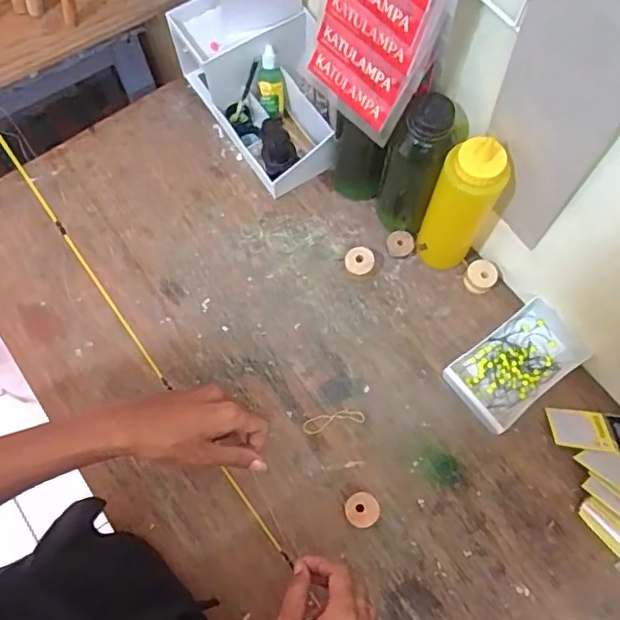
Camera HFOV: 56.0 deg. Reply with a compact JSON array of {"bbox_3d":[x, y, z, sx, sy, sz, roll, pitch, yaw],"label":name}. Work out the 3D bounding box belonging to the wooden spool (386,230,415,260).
[{"bbox_3d":[0.106,-0.076,0.682,0.032,0.013,0.032,-1,88,22],"label":"wooden spool"}]

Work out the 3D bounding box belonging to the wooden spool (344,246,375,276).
[{"bbox_3d":[0.057,-0.055,0.673,0.033,0.025,0.031,0,70,0],"label":"wooden spool"}]

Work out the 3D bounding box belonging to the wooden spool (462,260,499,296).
[{"bbox_3d":[0.197,-0.039,0.666,0.037,0.024,0.032,-31,73,-10],"label":"wooden spool"}]

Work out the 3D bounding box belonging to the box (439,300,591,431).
[{"bbox_3d":[0.222,0.060,0.628,0.142,0.027,0.082,-35,73,-11],"label":"box"}]

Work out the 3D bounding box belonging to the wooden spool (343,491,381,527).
[{"bbox_3d":[0.051,0.200,0.581,0.033,0.019,0.032,0,70,0],"label":"wooden spool"}]

